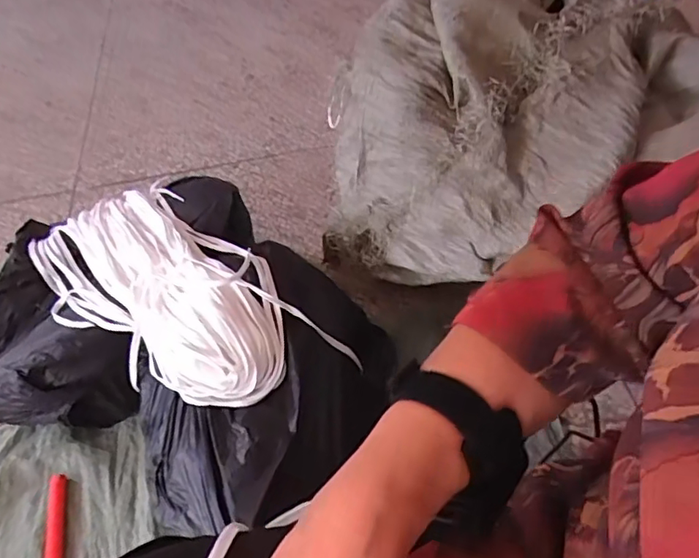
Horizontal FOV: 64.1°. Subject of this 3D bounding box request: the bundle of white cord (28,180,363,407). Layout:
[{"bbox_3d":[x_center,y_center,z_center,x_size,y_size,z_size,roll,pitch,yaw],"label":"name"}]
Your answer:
[{"bbox_3d":[-0.264,0.006,0.788,0.498,0.100,0.241,36,63,27],"label":"bundle of white cord"}]

